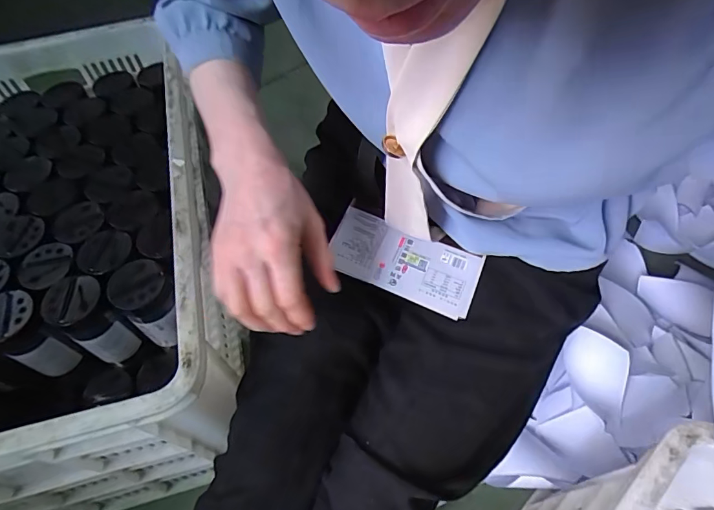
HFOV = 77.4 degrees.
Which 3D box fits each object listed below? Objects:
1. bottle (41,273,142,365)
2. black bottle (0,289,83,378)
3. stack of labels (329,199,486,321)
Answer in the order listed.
[{"bbox_3d":[-0.322,0.082,0.554,0.061,0.119,0.062,36,65,24],"label":"bottle"},{"bbox_3d":[-0.394,0.098,0.546,0.059,0.125,0.058,-2,56,2],"label":"black bottle"},{"bbox_3d":[0.050,0.007,0.486,0.161,0.004,0.074,22,74,8],"label":"stack of labels"}]

